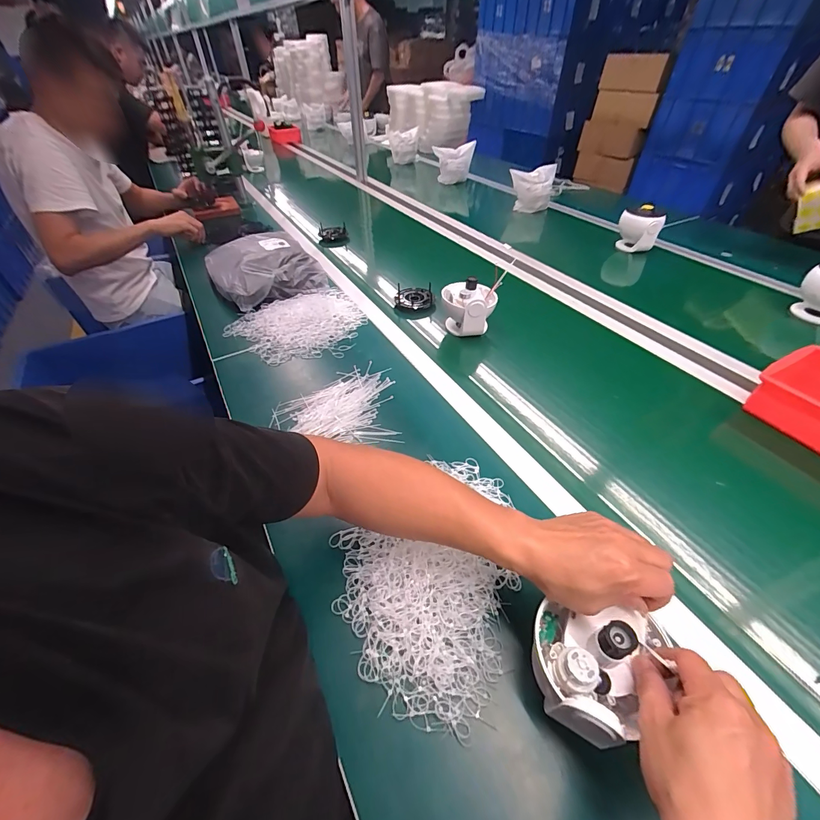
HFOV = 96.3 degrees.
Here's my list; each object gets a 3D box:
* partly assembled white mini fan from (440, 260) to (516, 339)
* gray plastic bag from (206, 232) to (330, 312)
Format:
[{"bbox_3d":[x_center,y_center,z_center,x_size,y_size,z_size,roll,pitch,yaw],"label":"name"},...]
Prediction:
[{"bbox_3d":[0.128,-0.223,0.807,0.115,0.120,0.108,8,46,7],"label":"partly assembled white mini fan"},{"bbox_3d":[-0.384,-0.378,0.968,0.252,0.074,0.276,-24,51,-22],"label":"gray plastic bag"}]

